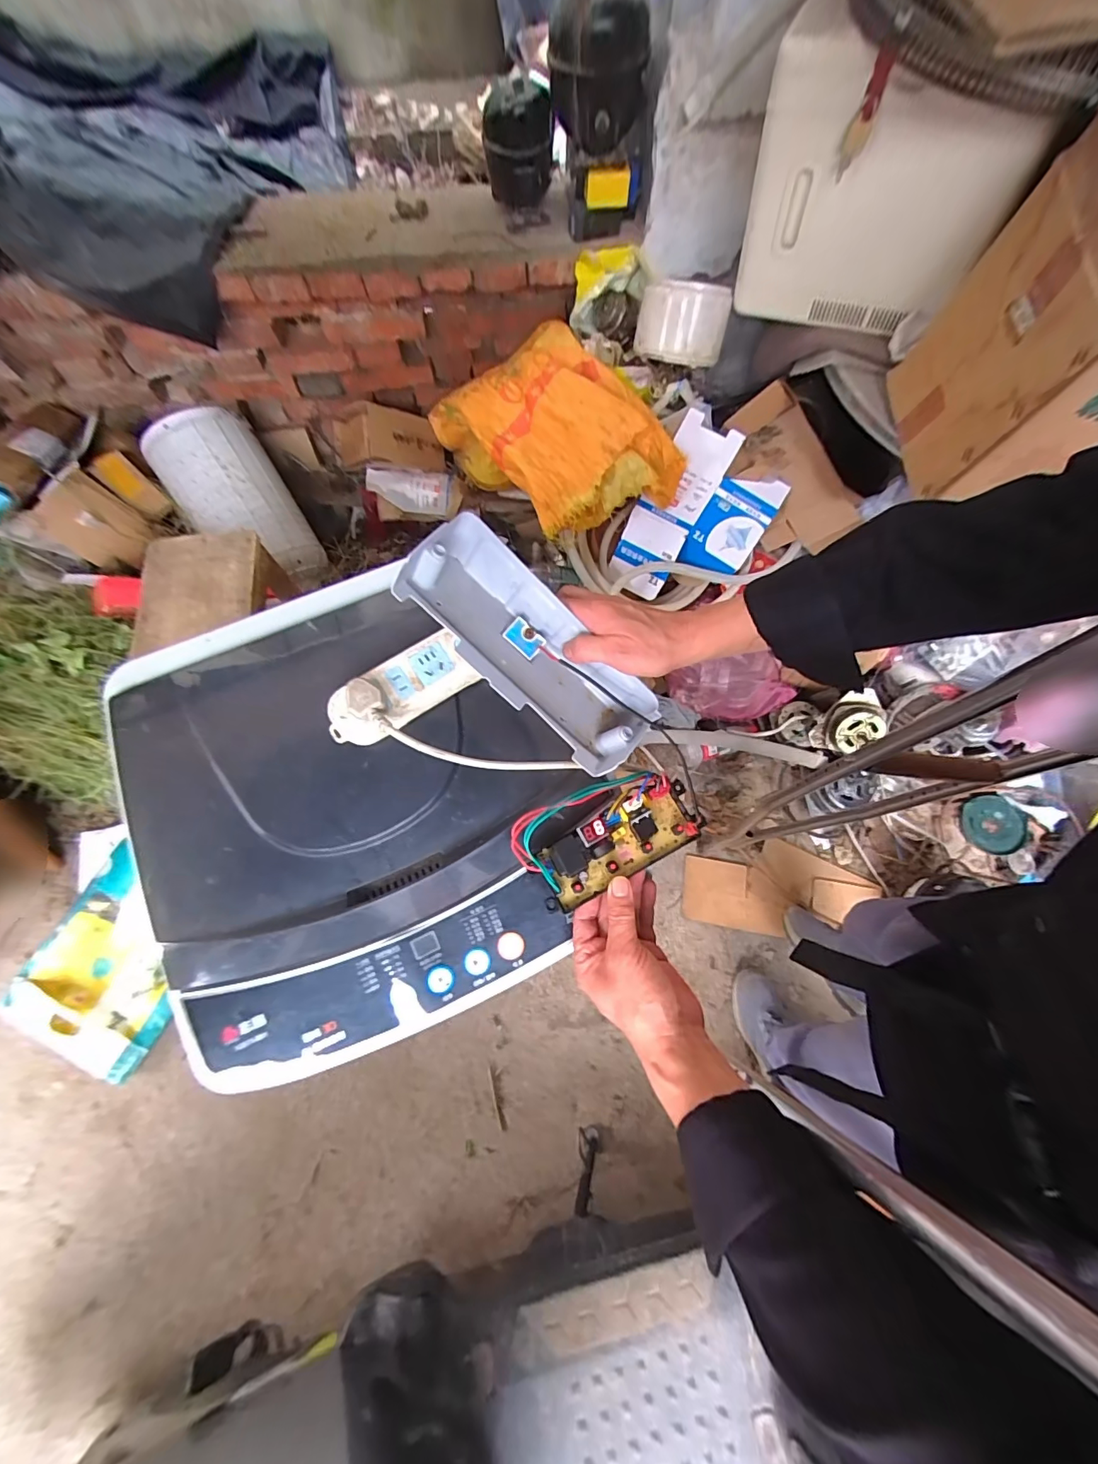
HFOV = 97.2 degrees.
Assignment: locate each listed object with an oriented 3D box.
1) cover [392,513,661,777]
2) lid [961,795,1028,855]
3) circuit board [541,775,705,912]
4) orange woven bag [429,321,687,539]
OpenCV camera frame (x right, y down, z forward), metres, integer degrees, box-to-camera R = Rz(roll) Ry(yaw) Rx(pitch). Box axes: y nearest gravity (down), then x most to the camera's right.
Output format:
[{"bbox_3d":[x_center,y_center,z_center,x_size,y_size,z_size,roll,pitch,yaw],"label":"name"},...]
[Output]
[{"bbox_3d":[-0.016,-0.072,0.440,0.247,0.052,0.093,44,73,-10],"label":"cover"},{"bbox_3d":[1.081,0.224,1.173,0.123,0.011,0.134,-2,85,20],"label":"lid"},{"bbox_3d":[0.063,0.094,0.426,0.140,0.033,0.063,-28,71,-10],"label":"circuit board"},{"bbox_3d":[0.006,-0.689,1.125,0.299,0.267,0.594,-37,73,-13],"label":"orange woven bag"}]

